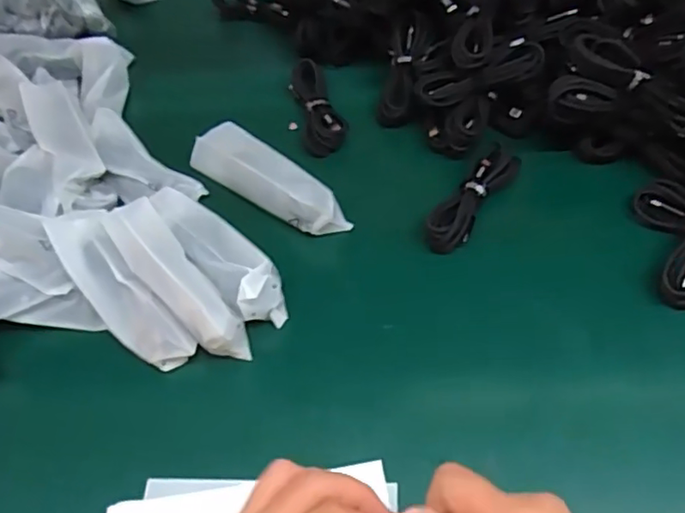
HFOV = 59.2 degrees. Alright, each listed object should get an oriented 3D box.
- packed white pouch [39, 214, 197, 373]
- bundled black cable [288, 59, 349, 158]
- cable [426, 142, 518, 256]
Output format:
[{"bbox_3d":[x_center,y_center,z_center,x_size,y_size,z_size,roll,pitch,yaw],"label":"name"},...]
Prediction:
[{"bbox_3d":[-0.164,0.024,0.441,0.043,0.037,0.144,-34,59,-17],"label":"packed white pouch"},{"bbox_3d":[-0.023,-0.140,0.564,0.040,0.024,0.105,-12,56,-3],"label":"bundled black cable"},{"bbox_3d":[0.105,-0.047,0.487,0.032,0.023,0.111,29,63,23],"label":"cable"}]

